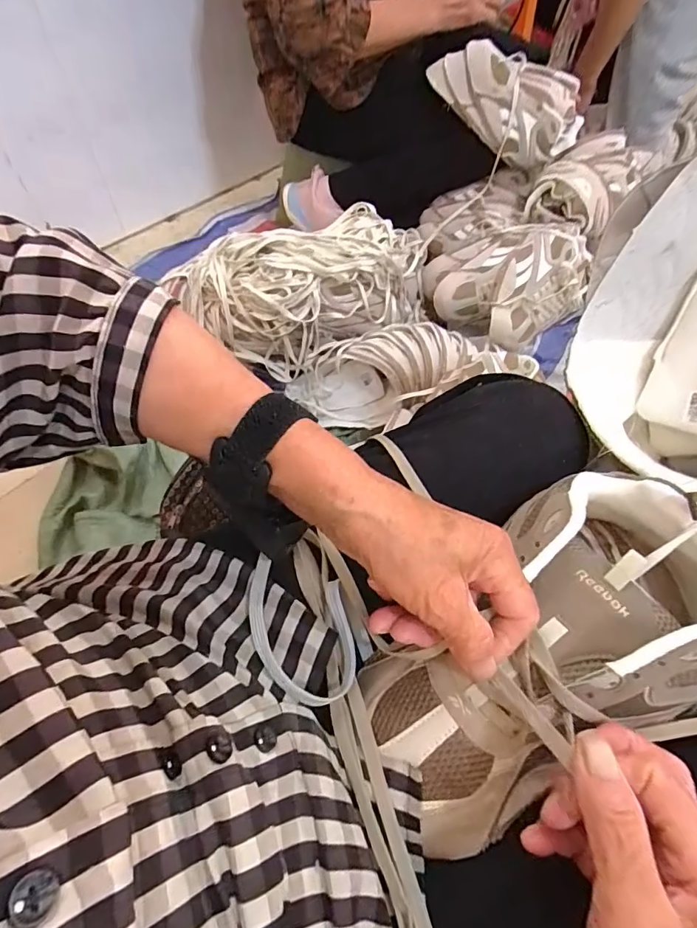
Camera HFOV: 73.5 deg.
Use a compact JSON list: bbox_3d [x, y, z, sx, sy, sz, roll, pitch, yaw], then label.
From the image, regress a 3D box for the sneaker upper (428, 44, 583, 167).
[{"bbox_3d":[0.281,-0.633,0.819,0.279,0.129,0.100,21,58,-12],"label":"sneaker upper"}]

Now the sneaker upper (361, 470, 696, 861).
[{"bbox_3d":[0.115,0.104,0.269,0.222,0.105,0.116,-41,68,-7],"label":"sneaker upper"}]

